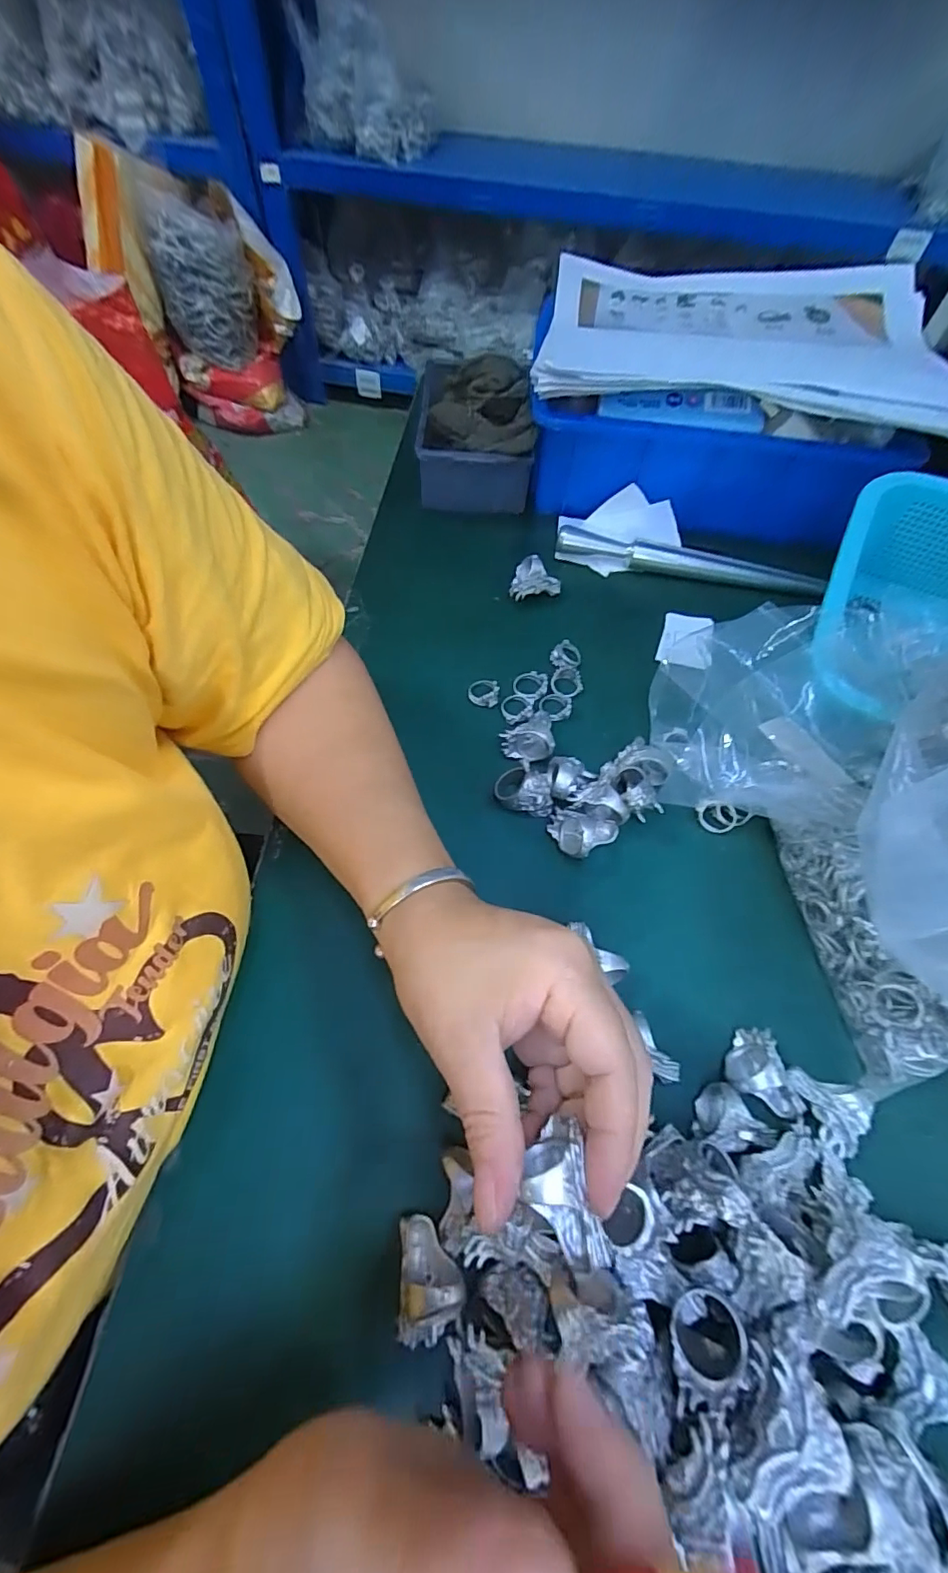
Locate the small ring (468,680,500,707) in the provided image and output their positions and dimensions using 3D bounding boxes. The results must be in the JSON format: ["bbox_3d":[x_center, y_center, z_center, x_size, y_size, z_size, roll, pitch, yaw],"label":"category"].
[{"bbox_3d":[0.006,-0.066,0.372,0.022,0.005,0.020,-5,68,12],"label":"small ring"}]

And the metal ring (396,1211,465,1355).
[{"bbox_3d":[-0.017,0.195,0.213,0.025,0.032,0.032,-2,62,-5],"label":"metal ring"}]

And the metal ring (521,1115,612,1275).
[{"bbox_3d":[0.028,0.131,0.170,0.023,0.022,0.039,-7,62,-7],"label":"metal ring"}]

